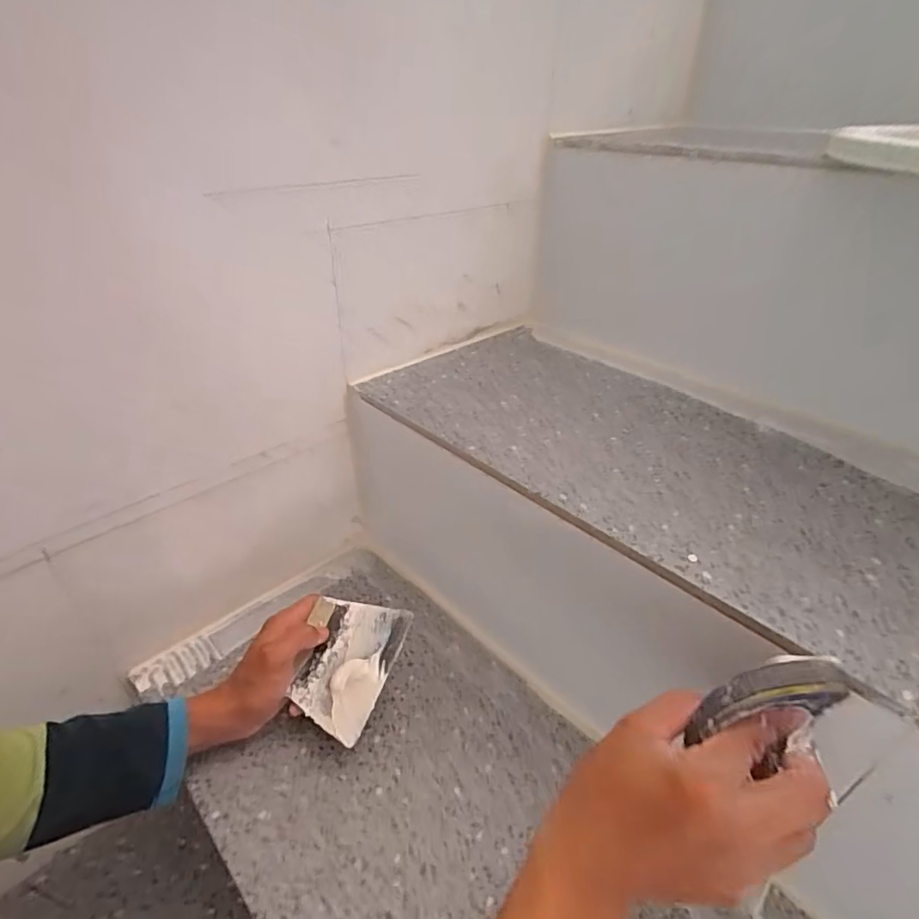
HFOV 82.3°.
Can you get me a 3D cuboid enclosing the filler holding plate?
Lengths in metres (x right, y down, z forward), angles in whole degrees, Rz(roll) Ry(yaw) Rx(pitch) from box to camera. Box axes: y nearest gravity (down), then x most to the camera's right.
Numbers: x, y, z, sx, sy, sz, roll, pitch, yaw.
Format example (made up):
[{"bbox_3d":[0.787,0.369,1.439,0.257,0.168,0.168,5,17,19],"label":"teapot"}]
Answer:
[{"bbox_3d":[-0.097,0.173,0.444,0.087,0.008,0.106,2,55,22],"label":"filler holding plate"}]

